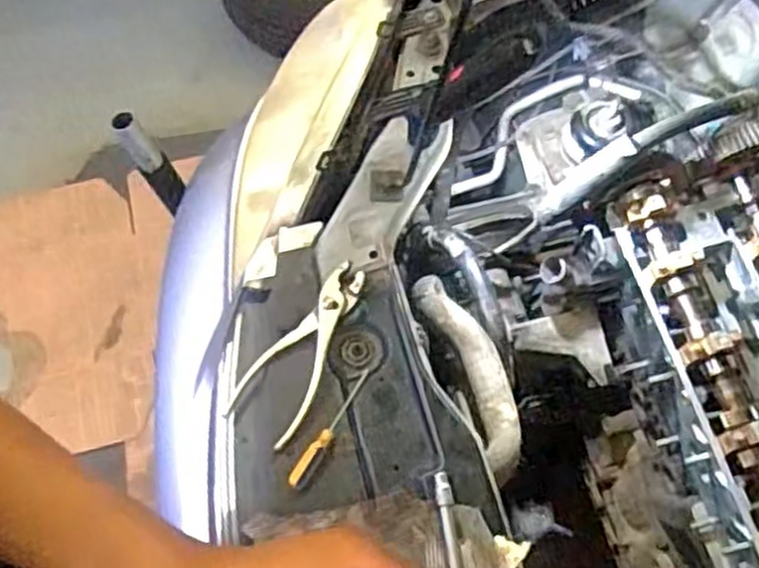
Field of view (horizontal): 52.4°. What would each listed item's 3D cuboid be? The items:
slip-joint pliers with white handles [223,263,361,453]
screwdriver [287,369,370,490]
[{"bbox_3d":[-0.075,0.064,0.770,0.078,0.021,0.189,32,82,13],"label":"slip-joint pliers with white handles"},{"bbox_3d":[-0.047,0.138,0.741,0.019,0.017,0.129,30,67,12],"label":"screwdriver"}]

